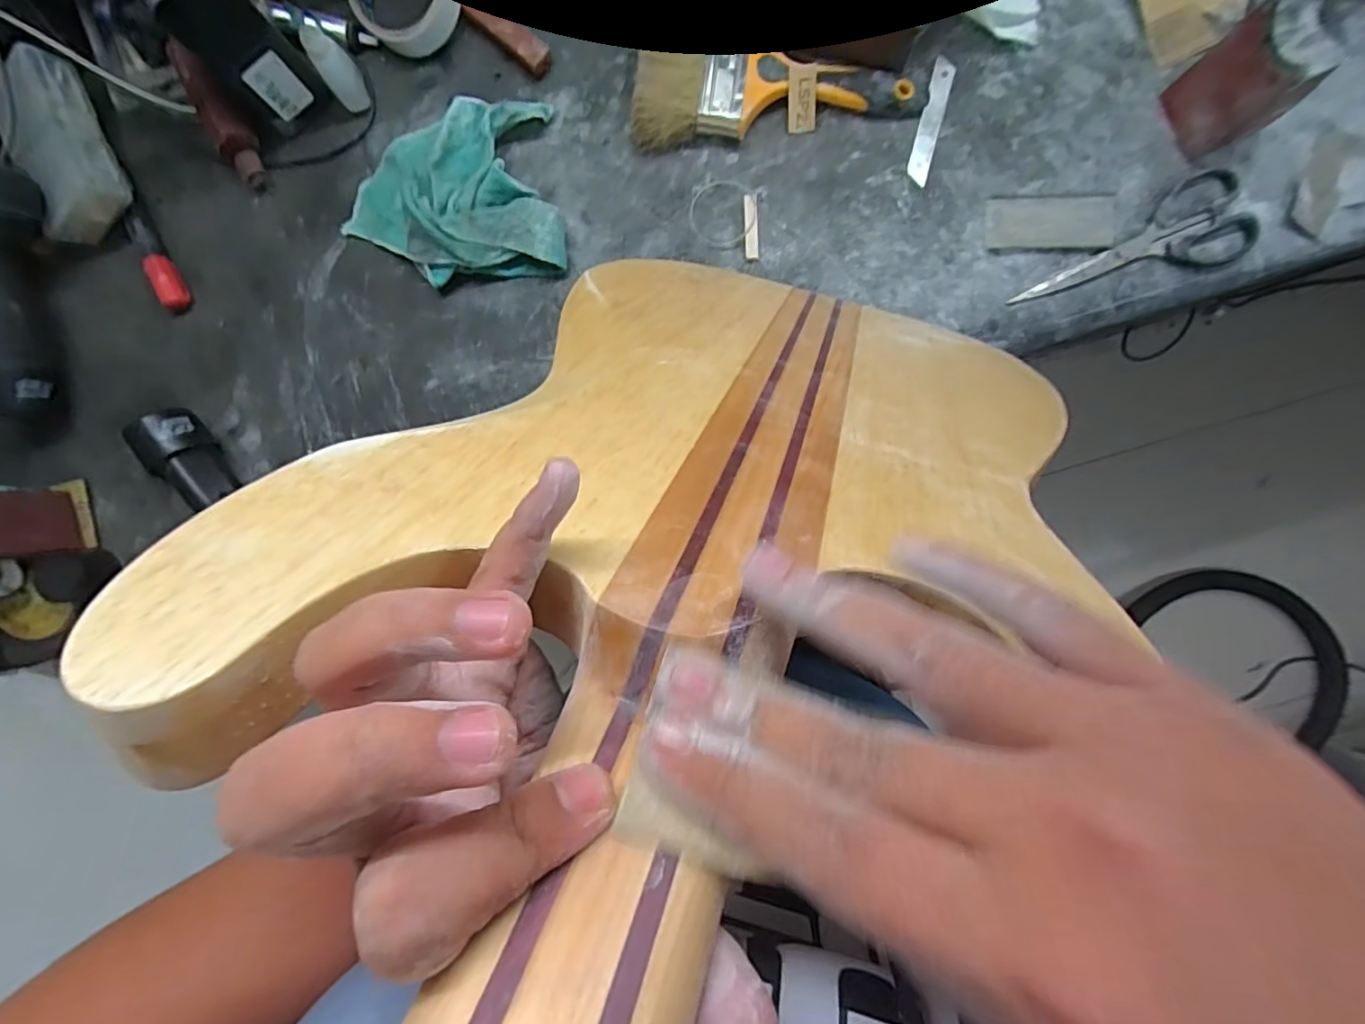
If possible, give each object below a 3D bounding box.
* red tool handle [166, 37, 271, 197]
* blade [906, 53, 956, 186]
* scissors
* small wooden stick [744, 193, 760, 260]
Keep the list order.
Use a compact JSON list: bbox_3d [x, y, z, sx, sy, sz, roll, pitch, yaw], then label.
[{"bbox_3d":[-0.361,-0.306,0.450,0.032,0.025,0.099,-22,122,1],"label":"red tool handle"},{"bbox_3d":[0.205,-0.321,0.472,0.018,0.004,0.099,15,90,1],"label":"blade"},{"bbox_3d":[0.363,-0.217,0.466,0.191,0.015,0.072,-17,90,1],"label":"scissors"},{"bbox_3d":[0.057,-0.236,0.475,0.011,0.005,0.052,-2,90,1],"label":"small wooden stick"}]

